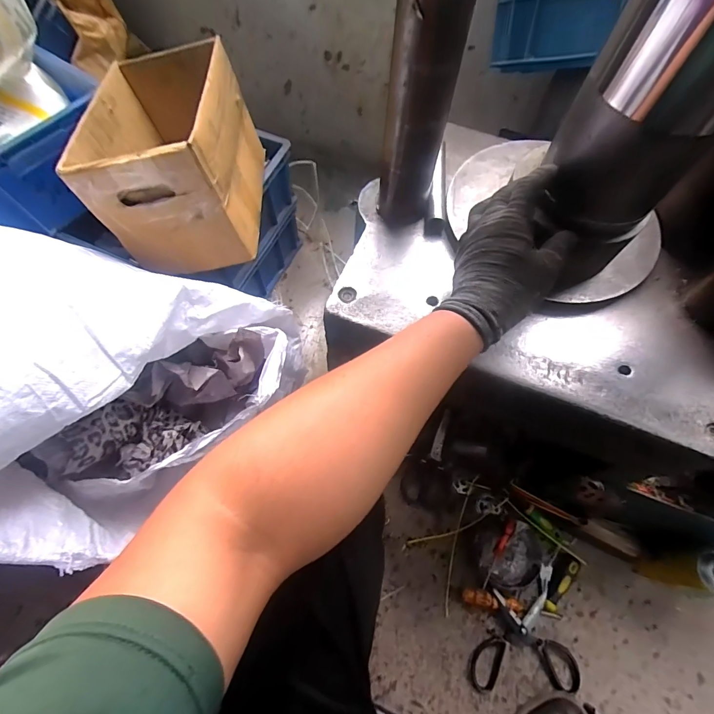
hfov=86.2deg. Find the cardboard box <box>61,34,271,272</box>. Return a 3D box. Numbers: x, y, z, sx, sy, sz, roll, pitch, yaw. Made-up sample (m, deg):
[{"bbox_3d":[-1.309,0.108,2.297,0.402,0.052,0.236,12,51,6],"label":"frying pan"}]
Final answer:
[{"bbox_3d":[-0.285,-0.332,0.617,0.223,0.193,0.327,-3,66,-3],"label":"cardboard box"}]

